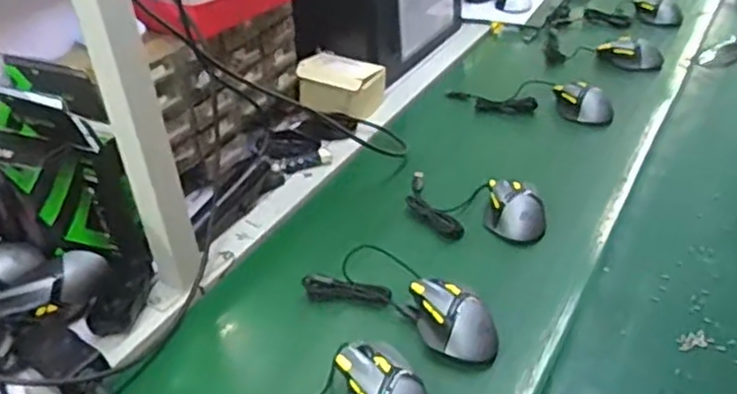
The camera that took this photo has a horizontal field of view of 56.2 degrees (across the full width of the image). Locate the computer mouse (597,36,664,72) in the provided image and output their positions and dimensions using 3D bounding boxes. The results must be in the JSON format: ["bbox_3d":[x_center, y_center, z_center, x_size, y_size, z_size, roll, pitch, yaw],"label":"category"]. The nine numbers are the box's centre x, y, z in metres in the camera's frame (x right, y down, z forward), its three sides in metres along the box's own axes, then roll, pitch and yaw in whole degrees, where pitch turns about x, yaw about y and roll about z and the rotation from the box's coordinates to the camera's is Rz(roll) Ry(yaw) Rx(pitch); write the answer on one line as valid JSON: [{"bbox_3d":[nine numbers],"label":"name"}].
[{"bbox_3d":[0.554,-0.304,1.455,0.129,0.043,0.087,9,33,13],"label":"computer mouse"}]

